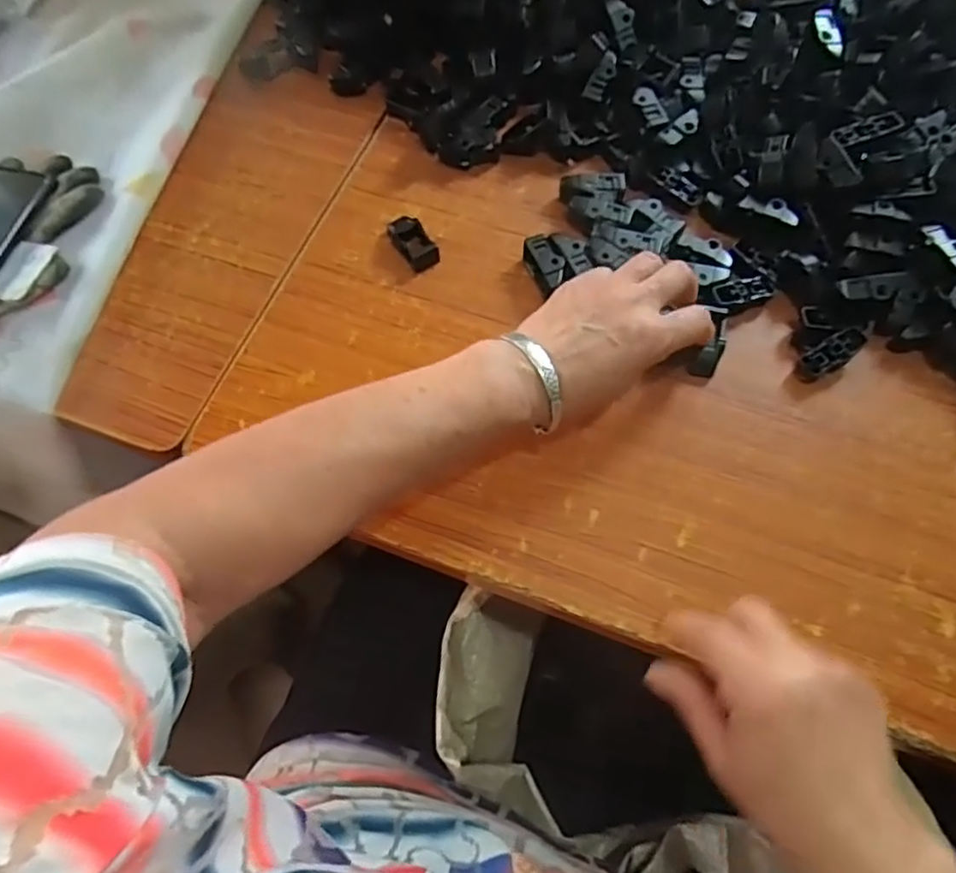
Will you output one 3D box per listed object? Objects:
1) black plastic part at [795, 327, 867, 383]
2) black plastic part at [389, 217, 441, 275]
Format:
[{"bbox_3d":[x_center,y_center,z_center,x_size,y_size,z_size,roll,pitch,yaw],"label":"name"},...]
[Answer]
[{"bbox_3d":[0.247,-0.058,0.452,0.051,0.012,0.021,-34,69,4],"label":"black plastic part"},{"bbox_3d":[-0.050,-0.152,0.506,0.023,0.014,0.046,-32,70,-11],"label":"black plastic part"}]

